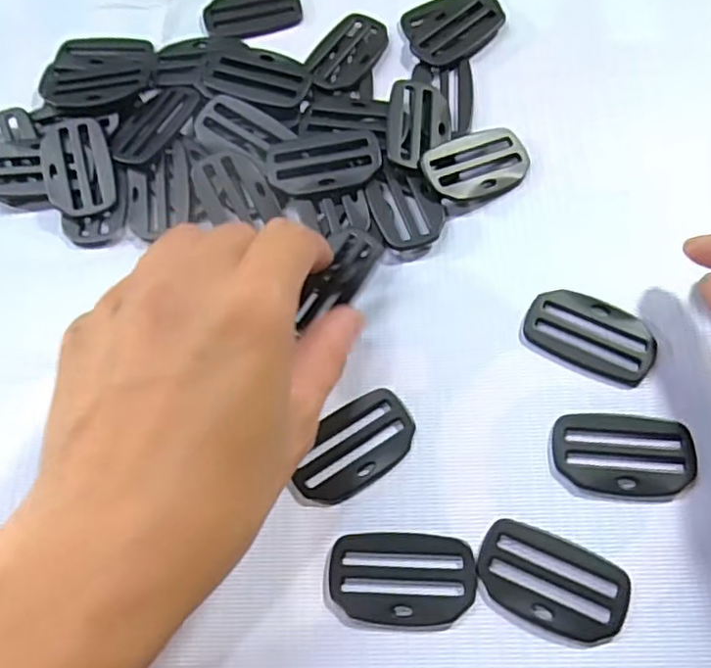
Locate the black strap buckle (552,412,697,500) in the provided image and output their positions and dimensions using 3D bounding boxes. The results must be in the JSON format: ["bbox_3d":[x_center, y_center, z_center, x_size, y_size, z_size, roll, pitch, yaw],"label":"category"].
[{"bbox_3d":[0.092,0.041,0.216,0.046,0.004,0.028,3,68,4],"label":"black strap buckle"}]

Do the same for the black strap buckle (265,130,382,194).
[{"bbox_3d":[-0.013,-0.070,0.262,0.046,0.006,0.028,-12,67,-2],"label":"black strap buckle"}]

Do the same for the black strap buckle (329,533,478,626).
[{"bbox_3d":[0.015,0.078,0.203,0.046,0.004,0.027,0,67,3],"label":"black strap buckle"}]

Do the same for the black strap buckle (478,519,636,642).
[{"bbox_3d":[0.062,0.078,0.200,0.046,0.004,0.028,21,70,11],"label":"black strap buckle"}]

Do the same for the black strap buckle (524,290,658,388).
[{"bbox_3d":[0.087,0.000,0.233,0.046,0.004,0.028,26,71,13],"label":"black strap buckle"}]

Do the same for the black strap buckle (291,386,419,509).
[{"bbox_3d":[-0.002,0.040,0.221,0.047,0.004,0.027,-32,70,-10],"label":"black strap buckle"}]

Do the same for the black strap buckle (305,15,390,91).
[{"bbox_3d":[-0.004,-0.127,0.288,0.024,0.005,0.045,28,72,14],"label":"black strap buckle"}]

